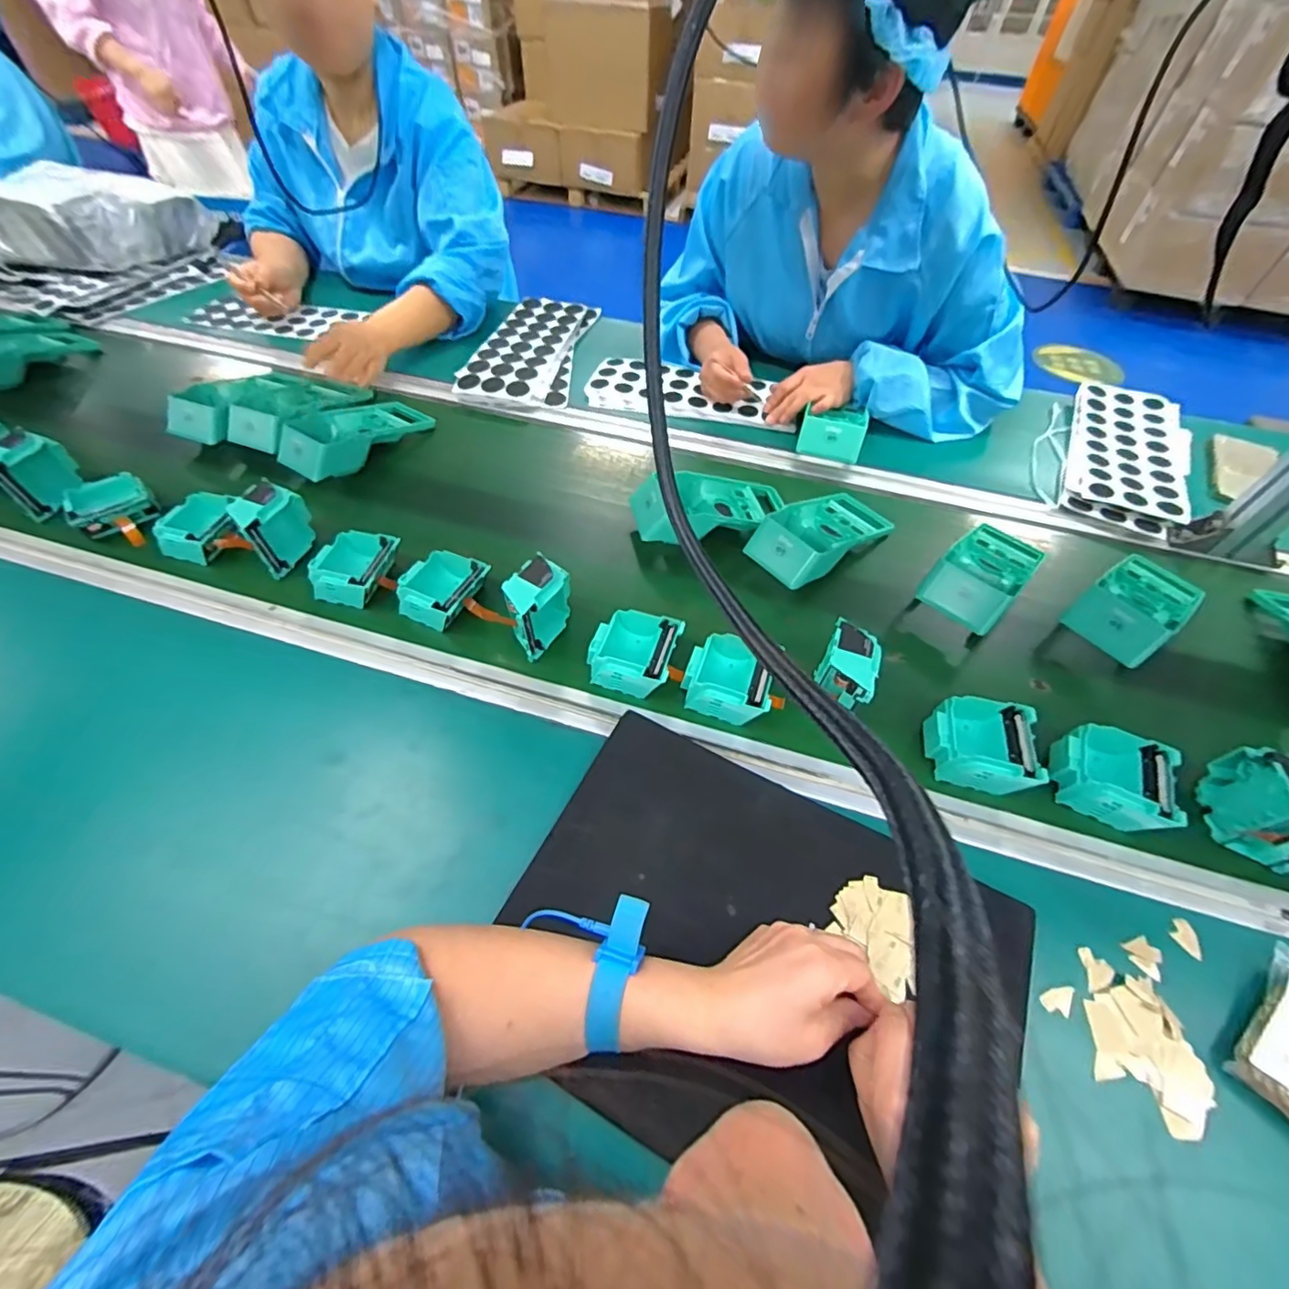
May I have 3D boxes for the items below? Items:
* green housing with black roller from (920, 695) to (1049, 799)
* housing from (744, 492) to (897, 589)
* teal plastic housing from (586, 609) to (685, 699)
[{"bbox_3d":[0.295,0.090,0.487,0.082,0.037,0.080,8,52,6],"label":"green housing with black roller"},{"bbox_3d":[0.206,-0.132,0.634,0.189,0.048,0.090,-31,58,-23],"label":"housing"},{"bbox_3d":[-0.010,0.010,0.535,0.077,0.041,0.074,13,53,10],"label":"teal plastic housing"}]

